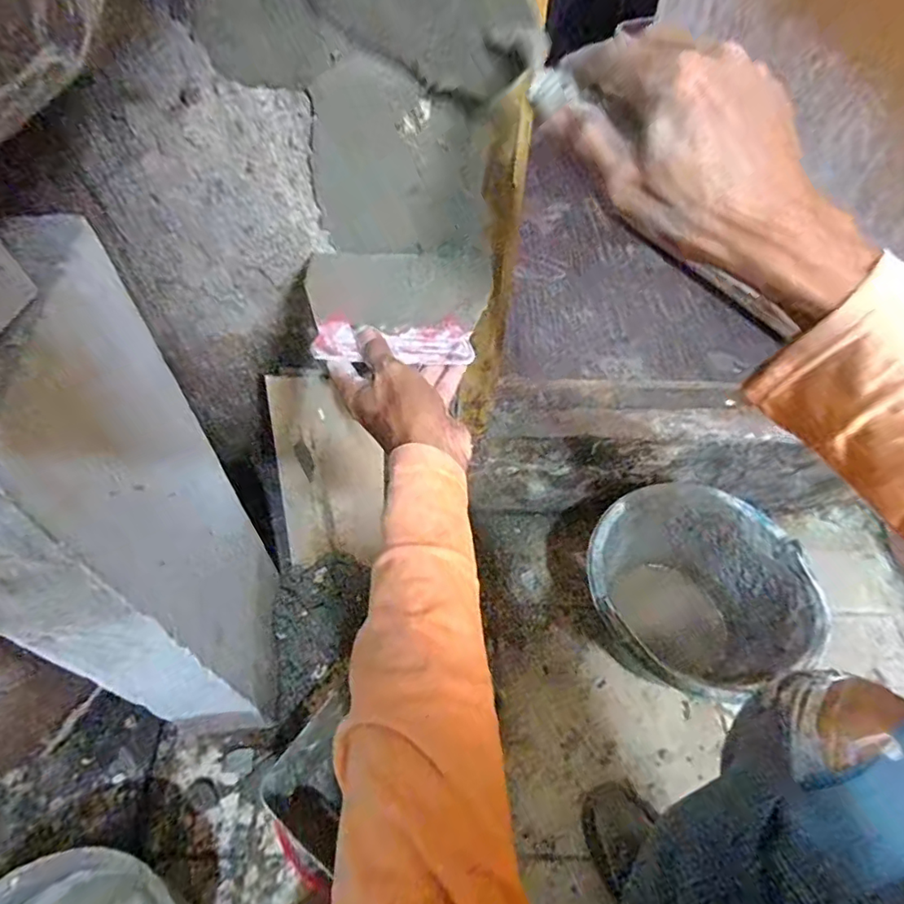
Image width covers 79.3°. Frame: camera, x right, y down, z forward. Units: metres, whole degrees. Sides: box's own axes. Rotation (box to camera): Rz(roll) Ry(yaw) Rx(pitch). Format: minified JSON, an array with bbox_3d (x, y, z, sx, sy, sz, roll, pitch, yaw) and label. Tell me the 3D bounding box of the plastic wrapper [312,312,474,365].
[{"bbox_3d":[-0.051,-0.100,0.479,0.137,0.011,0.051,1,54,2],"label":"plastic wrapper"}]

